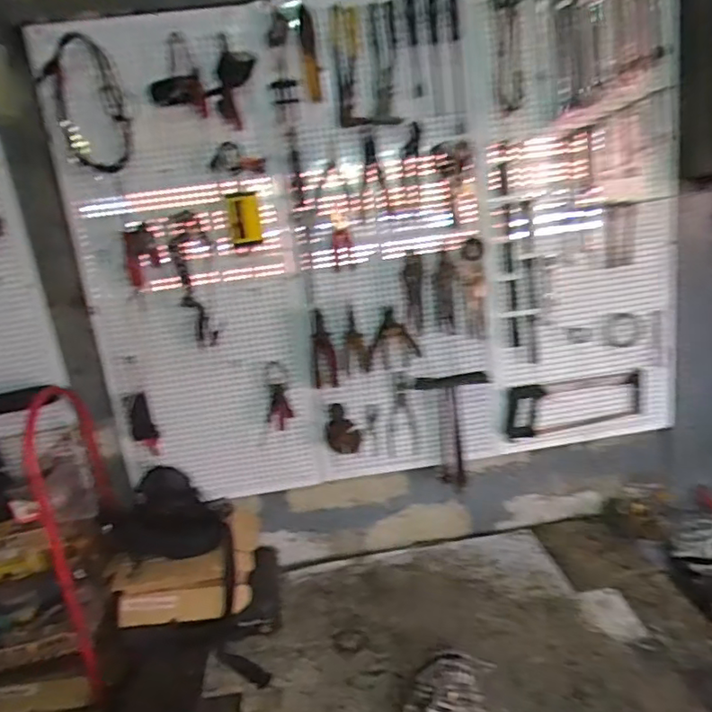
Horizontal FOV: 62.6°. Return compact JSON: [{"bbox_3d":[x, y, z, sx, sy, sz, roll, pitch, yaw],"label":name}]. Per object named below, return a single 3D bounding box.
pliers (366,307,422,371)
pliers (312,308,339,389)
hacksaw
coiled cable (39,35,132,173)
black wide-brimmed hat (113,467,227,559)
[{"bbox_3d":[0.089,-0.049,1.505,0.142,0.144,0.011,-8,15,-2],"label":"pliers"},{"bbox_3d":[-0.084,-0.015,1.507,0.065,0.199,0.020,-9,15,-4],"label":"pliers"},{"bbox_3d":[0.611,0.133,1.637,0.389,0.149,0.019,-9,15,-4],"label":"hacksaw"},{"bbox_3d":[-0.583,-0.548,1.267,0.151,0.283,0.045,-19,5,-3],"label":"coiled cable"},{"bbox_3d":[-0.476,0.404,1.496,0.255,0.195,0.122,-12,16,-16],"label":"black wide-brimmed hat"}]

